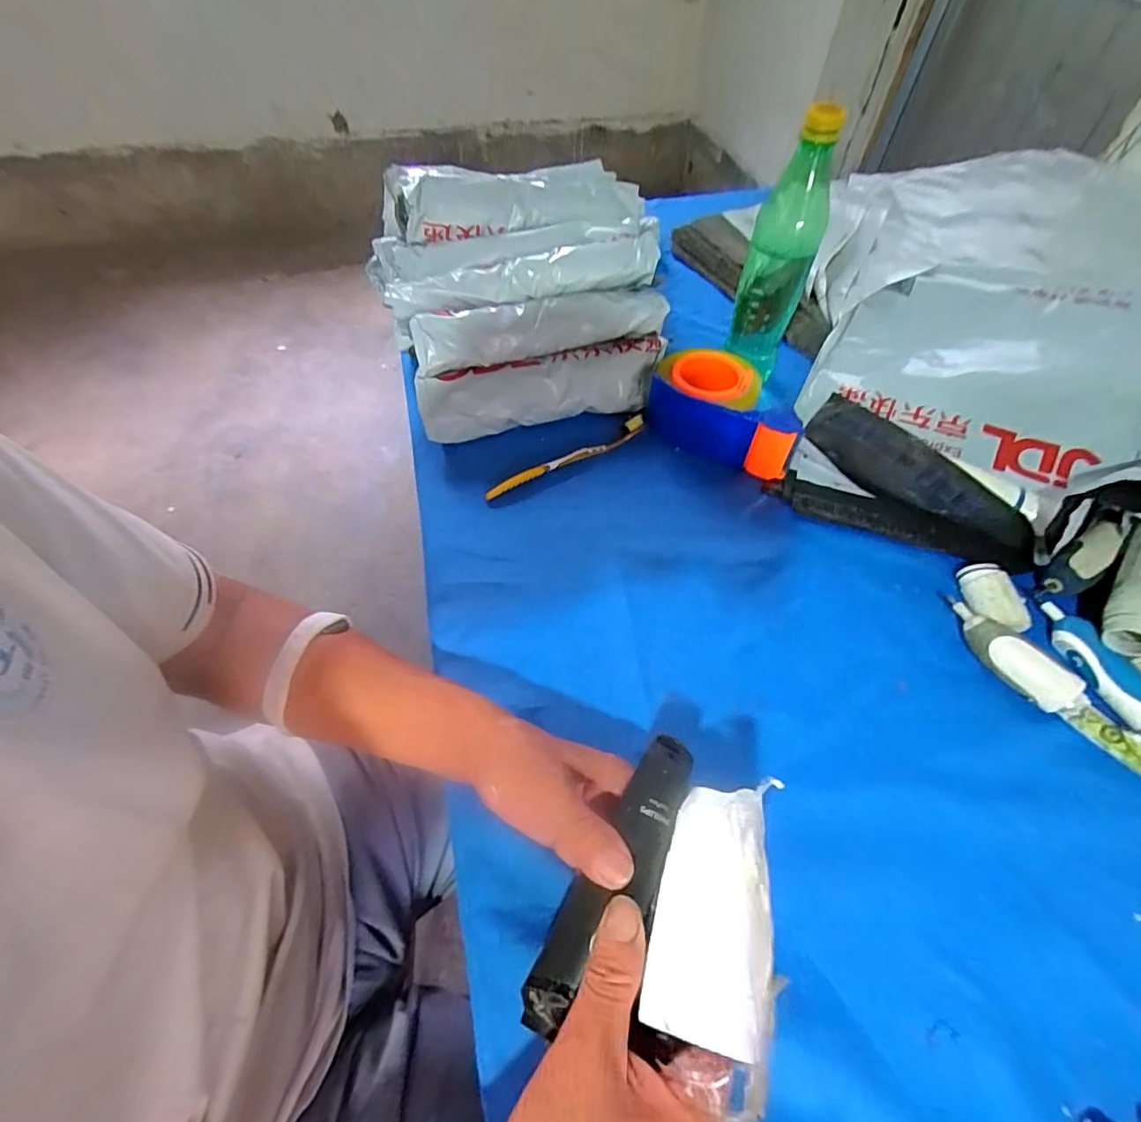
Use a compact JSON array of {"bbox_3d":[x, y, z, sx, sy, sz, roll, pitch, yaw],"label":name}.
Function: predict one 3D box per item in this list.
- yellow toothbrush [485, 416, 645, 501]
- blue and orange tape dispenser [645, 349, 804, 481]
[{"bbox_3d":[-0.001,-0.101,0.522,0.182,0.017,0.016,-29,60,-17],"label":"yellow toothbrush"},{"bbox_3d":[0.157,-0.156,0.529,0.150,0.061,0.104,23,59,16],"label":"blue and orange tape dispenser"}]

